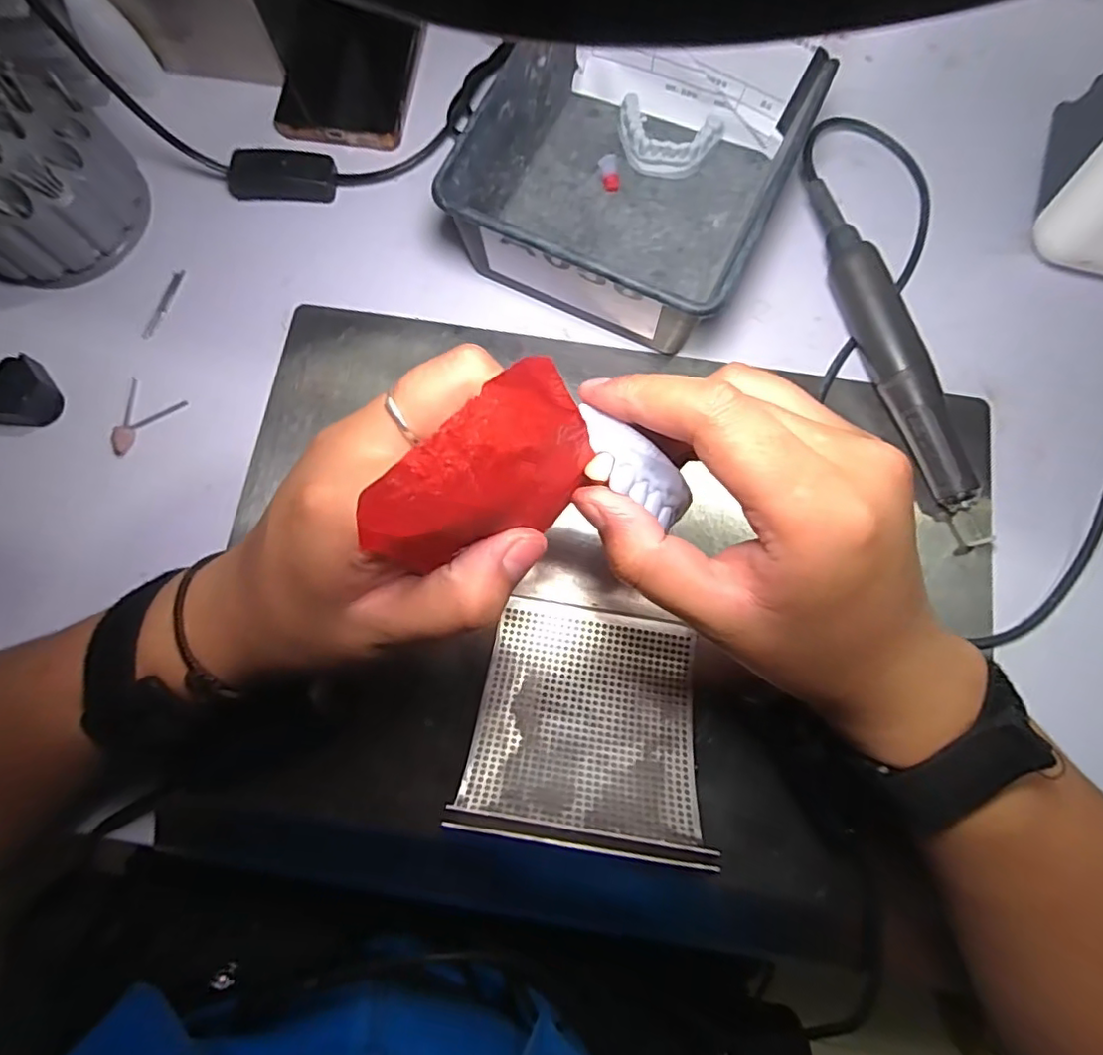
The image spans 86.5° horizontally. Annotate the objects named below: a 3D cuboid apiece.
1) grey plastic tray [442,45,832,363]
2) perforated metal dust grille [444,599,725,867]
[{"bbox_3d":[0.043,-0.193,0.323,0.151,0.064,0.163,25,79,6],"label":"grey plastic tray"},{"bbox_3d":[0.017,0.082,0.259,0.098,0.076,0.094,9,78,2],"label":"perforated metal dust grille"}]

